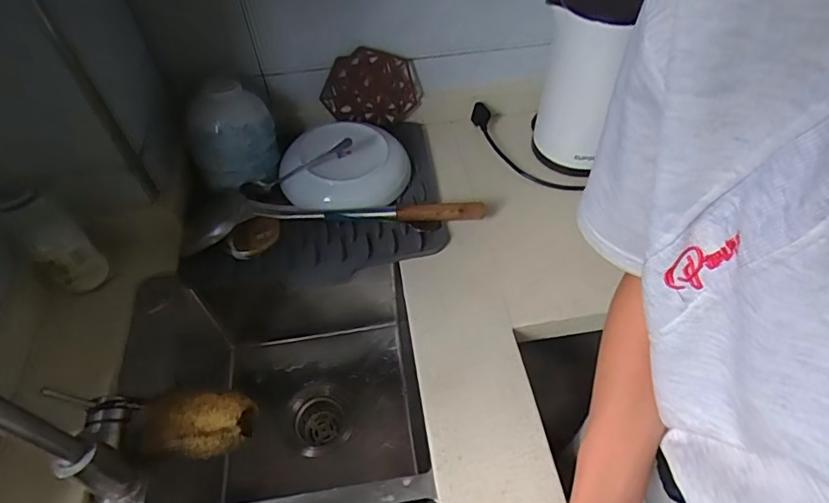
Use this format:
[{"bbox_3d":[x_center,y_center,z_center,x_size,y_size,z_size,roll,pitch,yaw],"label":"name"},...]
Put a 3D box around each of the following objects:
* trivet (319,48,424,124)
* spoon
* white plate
[{"bbox_3d":[-0.062,-0.251,0.807,0.144,0.116,0.015,12,39,-25],"label":"trivet"},{"bbox_3d":[-0.164,-0.116,0.727,0.168,0.022,0.021,-25,54,3],"label":"spoon"},{"bbox_3d":[-0.102,-0.128,0.761,0.184,0.060,0.154,-3,53,0],"label":"white plate"}]

